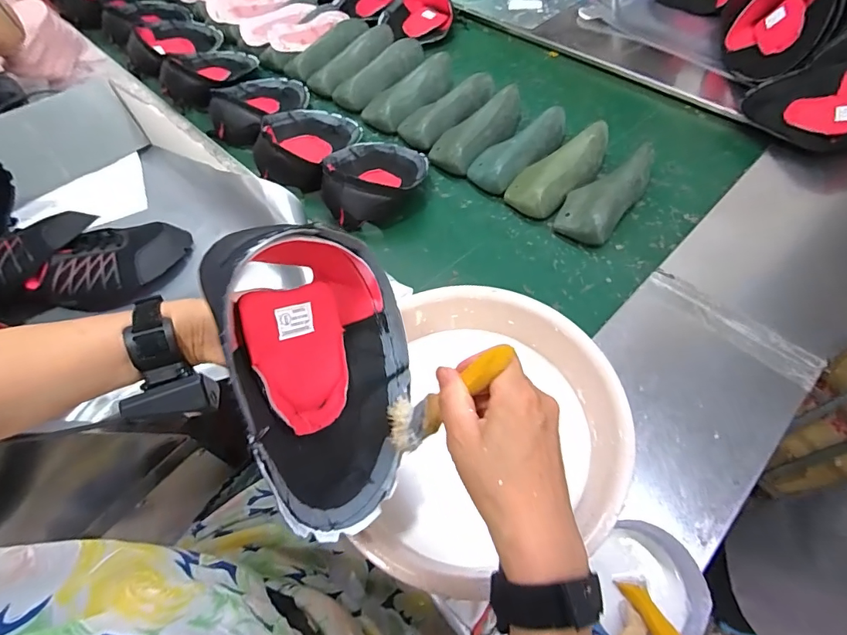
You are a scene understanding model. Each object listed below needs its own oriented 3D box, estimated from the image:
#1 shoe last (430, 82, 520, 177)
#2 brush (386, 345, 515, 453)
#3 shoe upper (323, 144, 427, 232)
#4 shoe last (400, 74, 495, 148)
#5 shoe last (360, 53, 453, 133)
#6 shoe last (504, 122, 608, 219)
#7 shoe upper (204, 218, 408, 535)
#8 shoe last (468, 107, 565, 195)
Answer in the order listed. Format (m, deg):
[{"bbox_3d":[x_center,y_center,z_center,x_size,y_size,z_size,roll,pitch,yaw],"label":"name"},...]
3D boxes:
[{"bbox_3d":[0.117,-0.384,0.892,0.113,0.066,0.241,39,67,24],"label":"shoe last"},{"bbox_3d":[0.014,0.059,0.333,0.018,0.149,0.045,13,52,-28],"label":"brush"},{"bbox_3d":[-0.088,-0.271,0.803,0.166,0.104,0.238,15,59,12],"label":"shoe upper"},{"bbox_3d":[0.052,-0.451,0.929,0.090,0.062,0.241,39,67,24],"label":"shoe last"},{"bbox_3d":[-0.021,-0.495,0.957,0.230,0.065,0.092,-40,64,-21],"label":"shoe last"},{"bbox_3d":[0.256,-0.279,0.811,0.242,0.076,0.100,-40,64,-21],"label":"shoe last"},{"bbox_3d":[-0.096,0.046,0.362,0.095,0.234,0.183,-3,9,32],"label":"shoe upper"},{"bbox_3d":[0.187,-0.334,0.853,0.237,0.074,0.094,-40,64,-20],"label":"shoe last"}]

